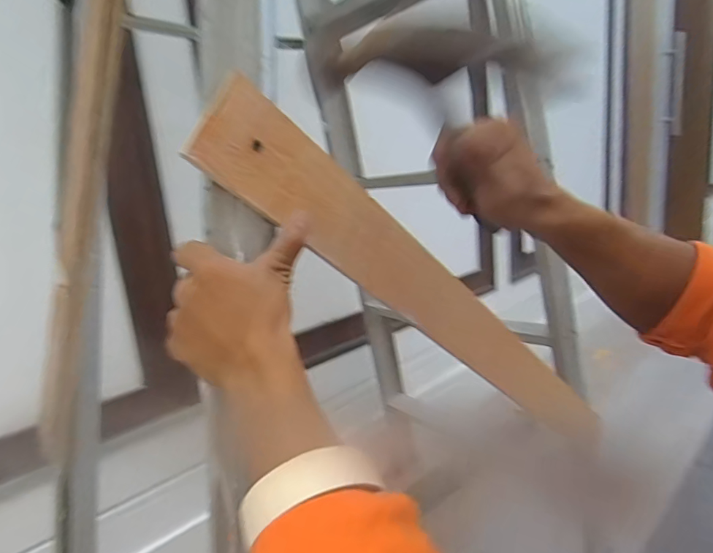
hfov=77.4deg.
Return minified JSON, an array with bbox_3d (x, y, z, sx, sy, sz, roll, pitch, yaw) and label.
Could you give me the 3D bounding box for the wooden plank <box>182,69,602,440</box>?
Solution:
[{"bbox_3d":[0.151,0.072,0.551,0.011,0.076,0.793,7,-23,48],"label":"wooden plank"}]

